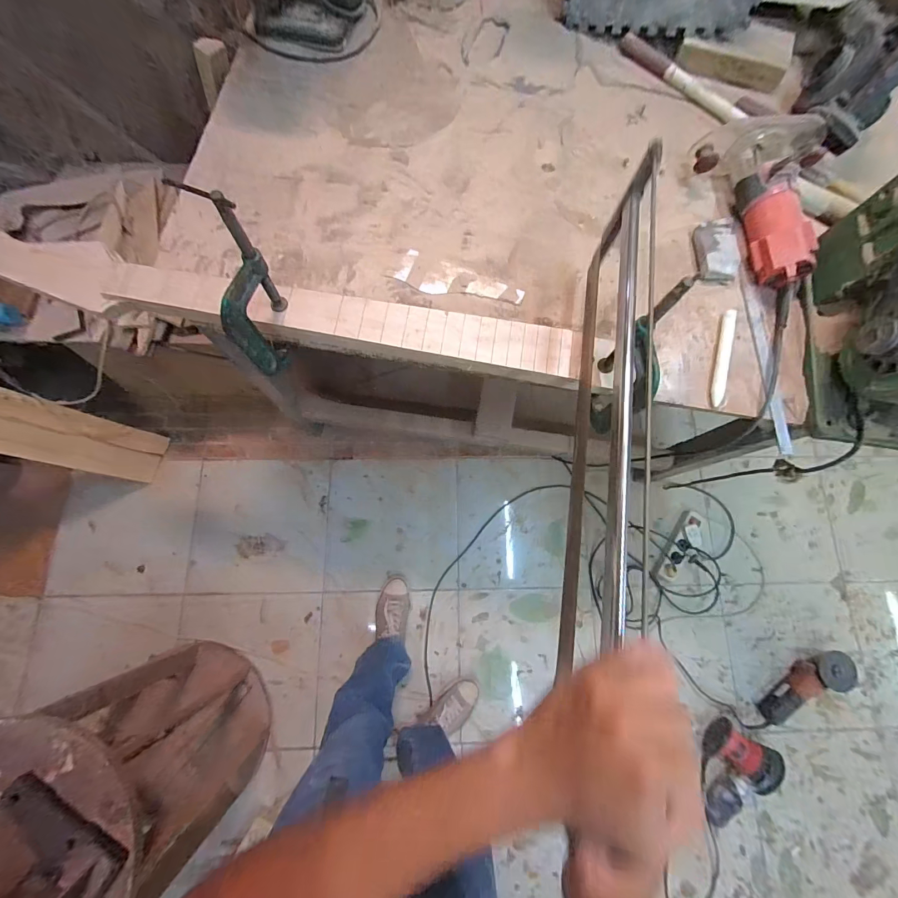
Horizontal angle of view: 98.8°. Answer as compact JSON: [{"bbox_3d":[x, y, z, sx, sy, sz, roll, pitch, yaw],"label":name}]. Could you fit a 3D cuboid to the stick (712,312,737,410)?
[{"bbox_3d":[0.399,-0.135,0.557,0.017,0.016,0.156,17,77,1],"label":"stick"}]

